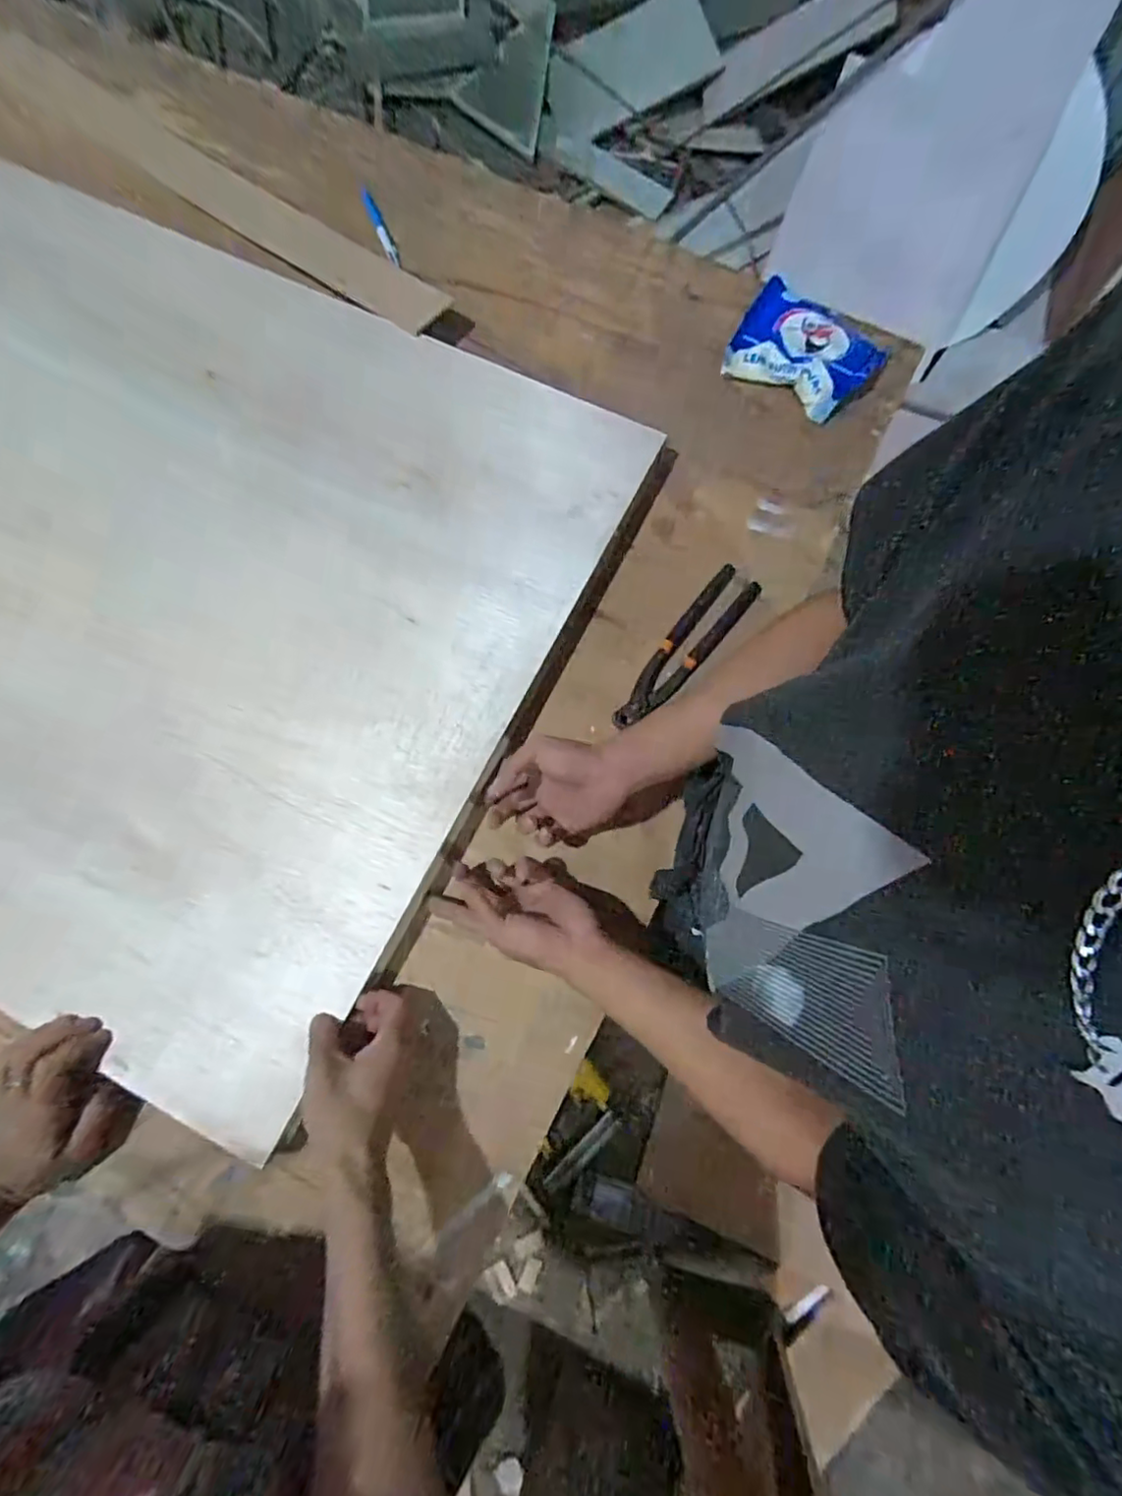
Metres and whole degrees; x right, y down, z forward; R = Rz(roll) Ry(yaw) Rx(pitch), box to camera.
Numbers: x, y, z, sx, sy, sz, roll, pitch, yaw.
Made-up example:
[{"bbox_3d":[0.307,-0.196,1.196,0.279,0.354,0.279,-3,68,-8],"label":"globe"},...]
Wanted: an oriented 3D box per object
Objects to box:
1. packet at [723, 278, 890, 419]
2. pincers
[{"bbox_3d":[0.291,-0.473,0.721,0.161,0.032,0.128,30,78,8],"label":"packet"},{"bbox_3d":[0.130,-0.107,0.644,0.049,0.018,0.223,40,79,10],"label":"pincers"}]

